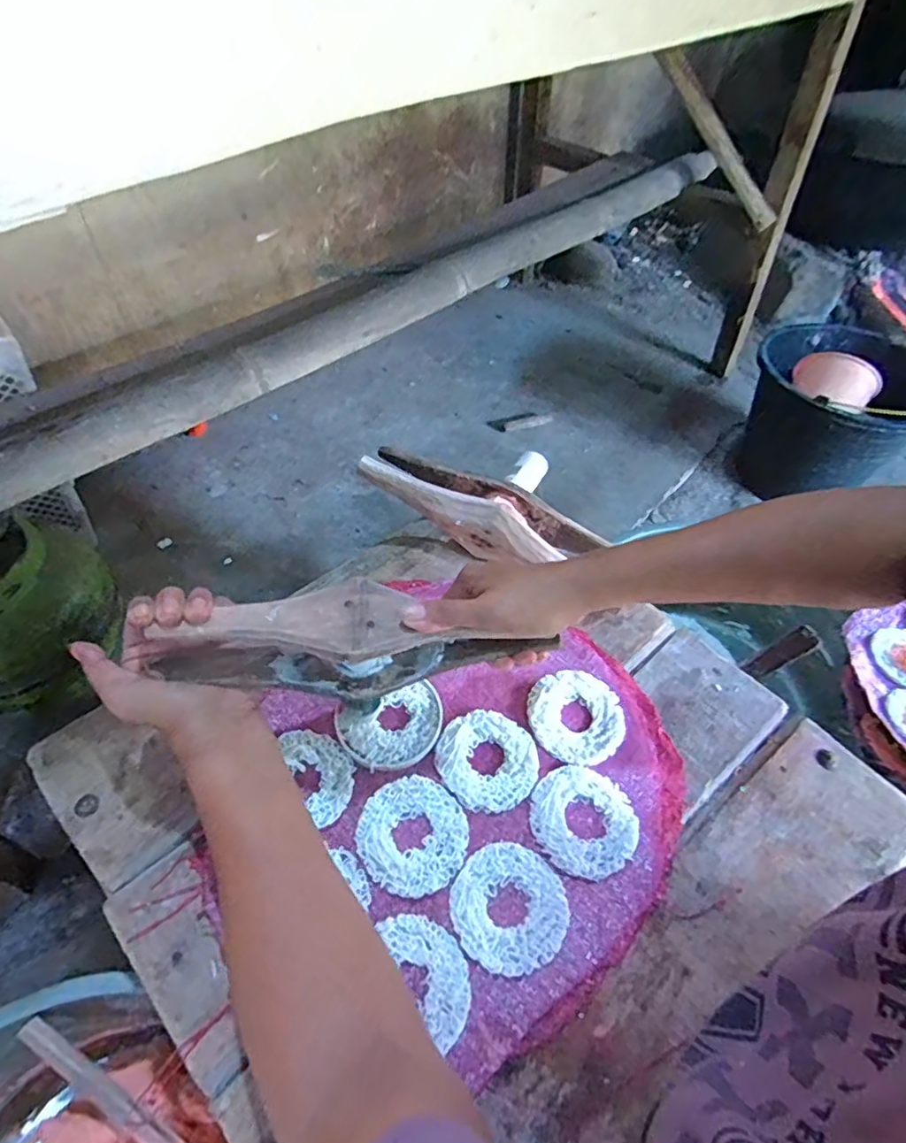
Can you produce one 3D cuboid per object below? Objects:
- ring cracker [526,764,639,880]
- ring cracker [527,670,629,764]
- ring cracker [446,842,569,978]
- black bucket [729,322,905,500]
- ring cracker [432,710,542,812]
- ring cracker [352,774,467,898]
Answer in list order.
[{"bbox_3d":[0.100,0.190,0.455,0.080,0.004,0.077,1,51,-2],"label":"ring cracker"},{"bbox_3d":[0.106,0.122,0.506,0.081,0.005,0.080,1,51,-2],"label":"ring cracker"},{"bbox_3d":[0.040,0.233,0.413,0.078,0.005,0.077,1,51,-2],"label":"ring cracker"},{"bbox_3d":[0.702,-0.282,1.120,0.308,0.275,0.308,1,51,-2],"label":"black bucket"},{"bbox_3d":[0.028,0.151,0.478,0.075,0.007,0.079,1,51,-2],"label":"ring cracker"},{"bbox_3d":[-0.030,0.194,0.437,0.079,0.006,0.077,1,51,-2],"label":"ring cracker"}]

